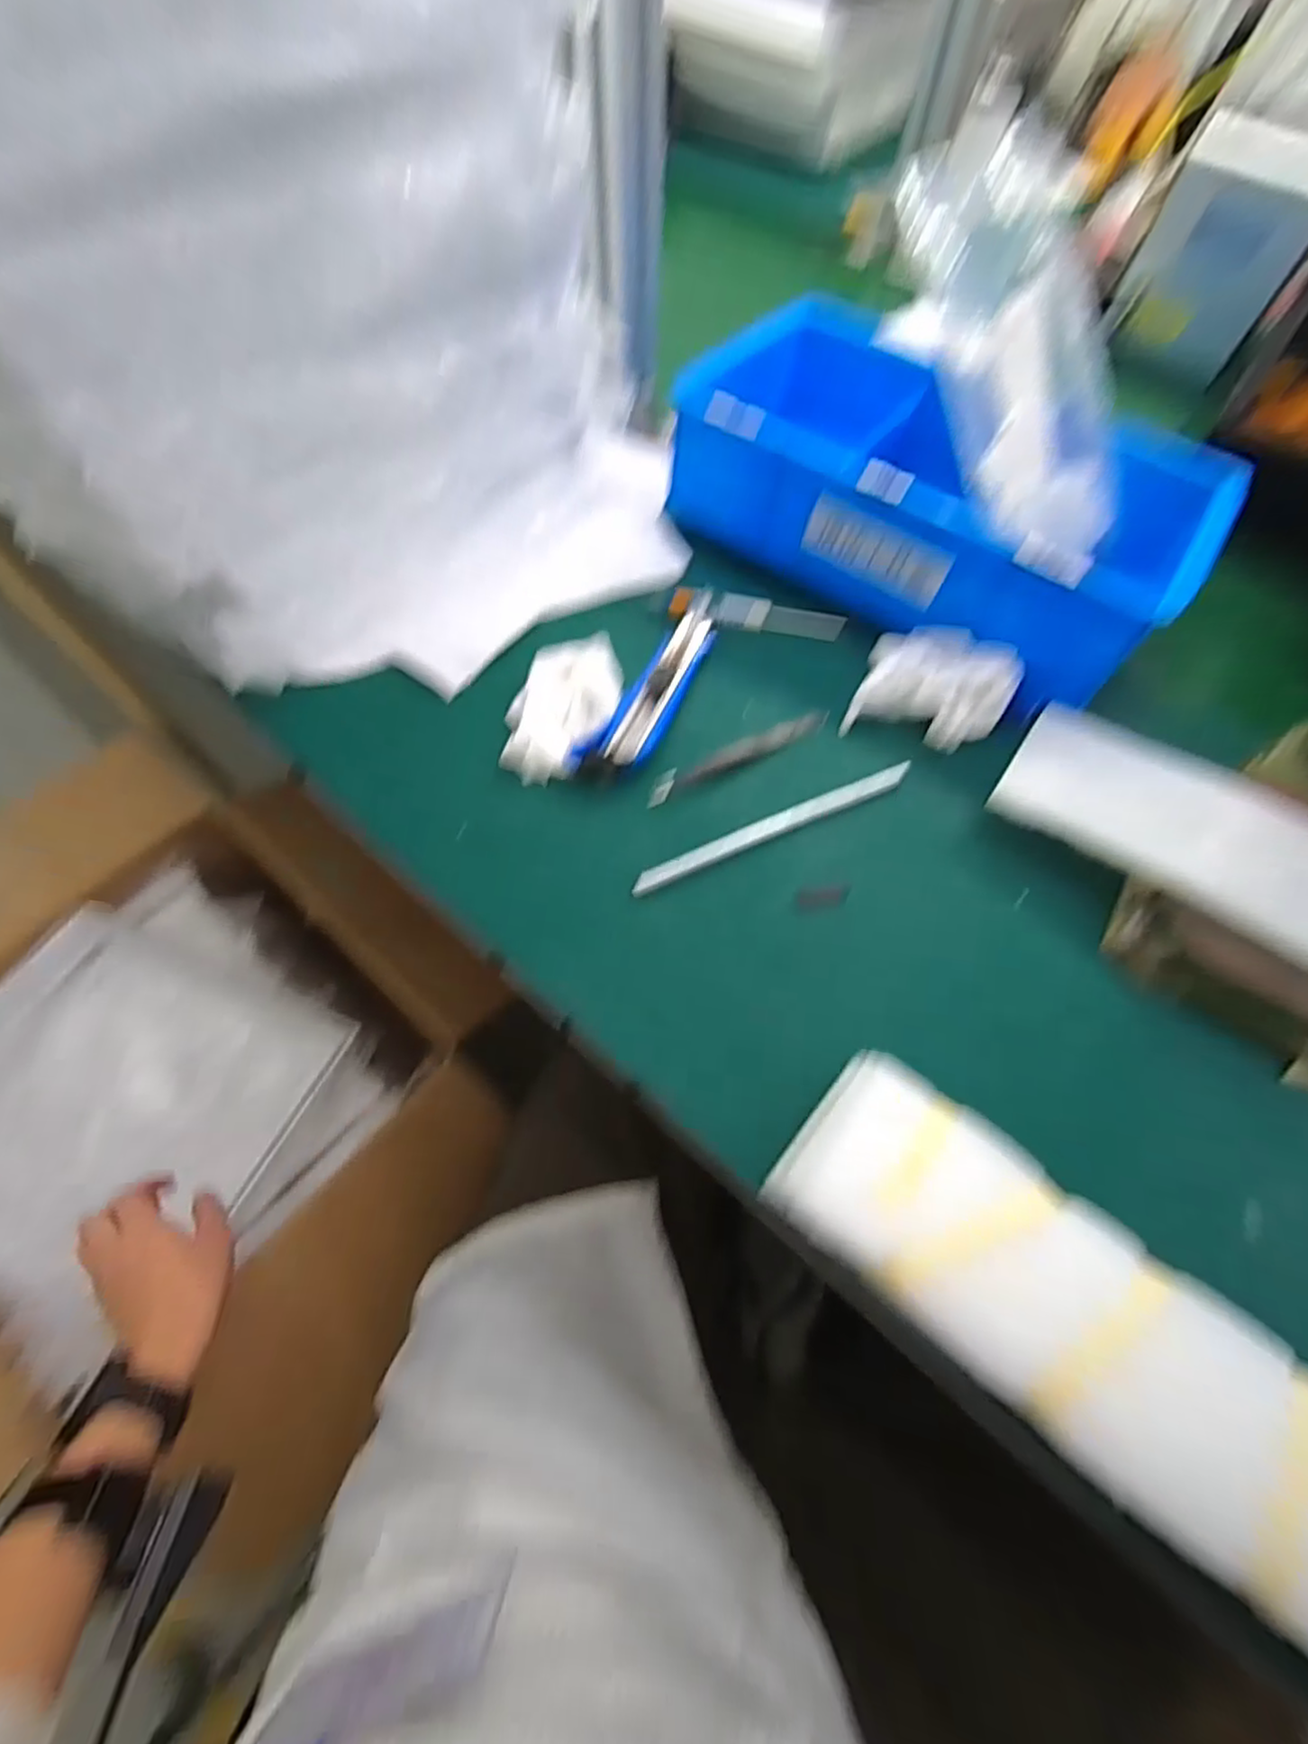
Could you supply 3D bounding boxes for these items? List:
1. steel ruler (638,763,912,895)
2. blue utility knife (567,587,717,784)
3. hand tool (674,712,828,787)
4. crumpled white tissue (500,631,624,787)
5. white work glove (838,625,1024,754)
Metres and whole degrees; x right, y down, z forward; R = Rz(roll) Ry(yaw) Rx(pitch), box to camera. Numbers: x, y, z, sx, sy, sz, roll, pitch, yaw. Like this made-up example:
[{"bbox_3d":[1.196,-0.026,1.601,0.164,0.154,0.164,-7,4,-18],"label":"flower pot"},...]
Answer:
[{"bbox_3d":[0.074,-0.029,0.413,0.189,0.008,0.014,-23,65,-11],"label":"steel ruler"},{"bbox_3d":[0.006,-0.124,0.451,0.039,0.016,0.167,28,67,14],"label":"blue utility knife"},{"bbox_3d":[0.064,-0.083,0.445,0.113,0.004,0.015,-24,66,-12],"label":"hand tool"},{"bbox_3d":[-0.060,-0.108,0.441,0.064,0.026,0.106,24,66,12],"label":"crumpled white tissue"},{"bbox_3d":[0.184,-0.121,0.443,0.095,0.035,0.081,22,65,11],"label":"white work glove"}]

